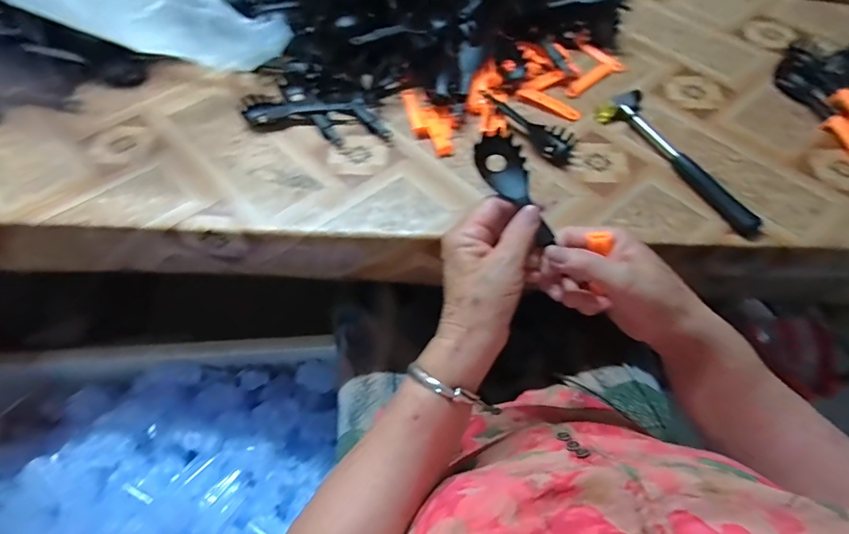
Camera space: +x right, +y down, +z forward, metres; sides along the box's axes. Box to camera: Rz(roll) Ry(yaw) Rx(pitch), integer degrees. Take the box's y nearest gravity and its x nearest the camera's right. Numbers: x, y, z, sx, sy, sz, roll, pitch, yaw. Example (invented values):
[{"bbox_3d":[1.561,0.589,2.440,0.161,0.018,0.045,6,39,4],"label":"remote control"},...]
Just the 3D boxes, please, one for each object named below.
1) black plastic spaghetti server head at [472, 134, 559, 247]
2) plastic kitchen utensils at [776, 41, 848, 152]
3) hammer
[{"bbox_3d":[0.073,-0.061,0.338,0.033,0.014,0.097,-29,85,-15],"label":"black plastic spaghetti server head"},{"bbox_3d":[0.513,-0.204,0.514,0.124,0.029,0.232,-8,62,-4],"label":"plastic kitchen utensils"},{"bbox_3d":[0.284,-0.120,0.469,0.059,0.019,0.212,-28,65,-14],"label":"hammer"}]

